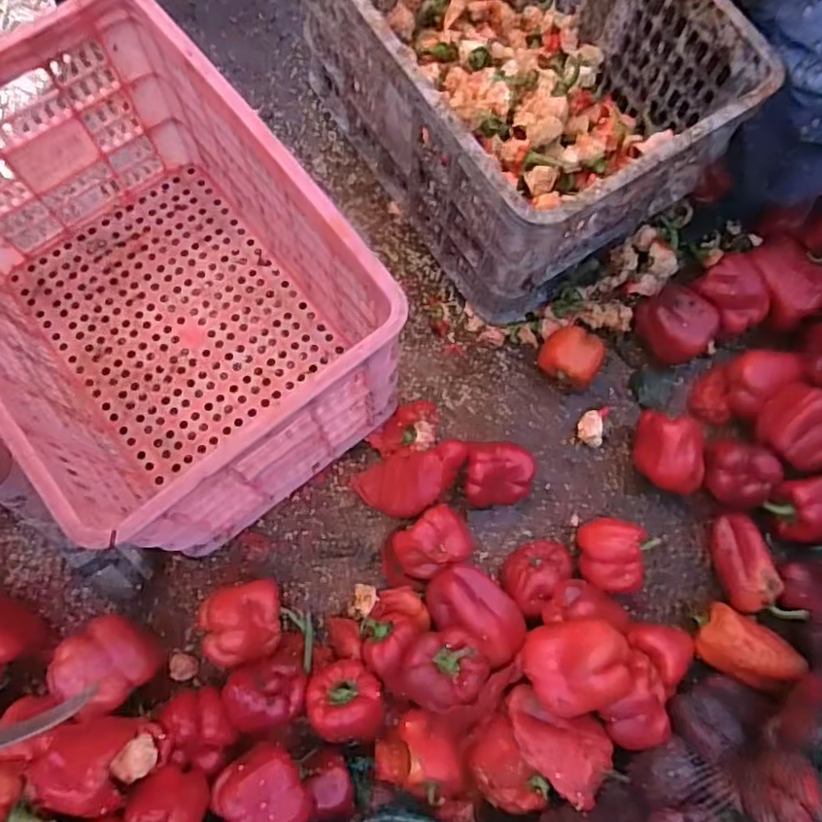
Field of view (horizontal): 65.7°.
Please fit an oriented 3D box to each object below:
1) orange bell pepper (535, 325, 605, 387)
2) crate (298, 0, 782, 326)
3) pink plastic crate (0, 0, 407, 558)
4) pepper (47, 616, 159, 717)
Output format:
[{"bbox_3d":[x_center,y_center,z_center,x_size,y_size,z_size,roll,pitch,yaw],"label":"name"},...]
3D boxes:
[{"bbox_3d":[0.214,-0.073,0.850,0.077,0.061,0.072,33,77,6],"label":"orange bell pepper"},{"bbox_3d":[0.119,-0.442,0.830,0.349,0.267,0.526,-32,79,-10],"label":"crate"},{"bbox_3d":[-0.287,-0.140,0.730,0.360,0.289,0.519,-35,80,-10],"label":"pink plastic crate"},{"bbox_3d":[-0.330,0.277,0.691,0.079,0.066,0.085,0,72,-1],"label":"pepper"}]

